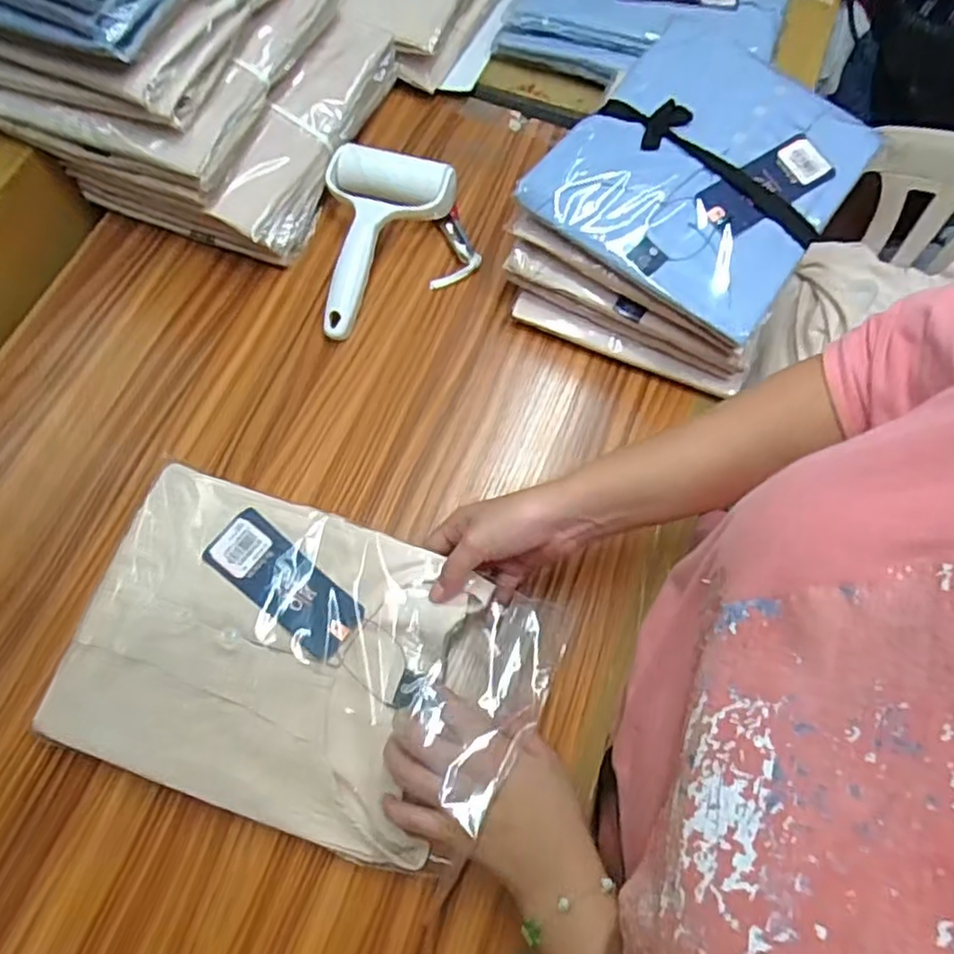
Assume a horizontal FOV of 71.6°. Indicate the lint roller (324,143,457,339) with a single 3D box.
[{"bbox_3d":[-0.077,-0.213,0.596,0.114,0.047,0.177,-2,69,-2],"label":"lint roller"}]

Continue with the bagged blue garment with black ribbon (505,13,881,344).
[{"bbox_3d":[0.192,-0.261,0.535,0.205,0.030,0.259,35,72,11],"label":"bagged blue garment with black ribbon"}]

